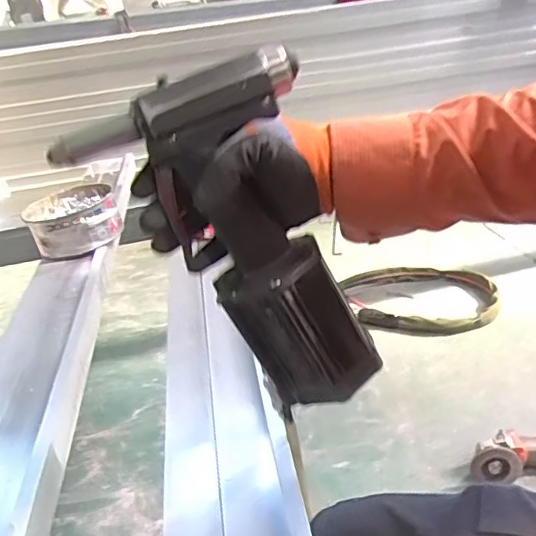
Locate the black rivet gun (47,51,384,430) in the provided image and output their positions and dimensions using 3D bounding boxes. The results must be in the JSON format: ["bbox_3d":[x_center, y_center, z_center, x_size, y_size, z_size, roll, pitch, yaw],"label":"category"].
[{"bbox_3d":[-0.009,-0.010,0.433,0.145,0.277,0.078,-19,21,25],"label":"black rivet gun"}]

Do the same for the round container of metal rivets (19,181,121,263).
[{"bbox_3d":[-0.361,-0.091,1.035,0.161,0.088,0.150,-18,29,-20],"label":"round container of metal rivets"}]

